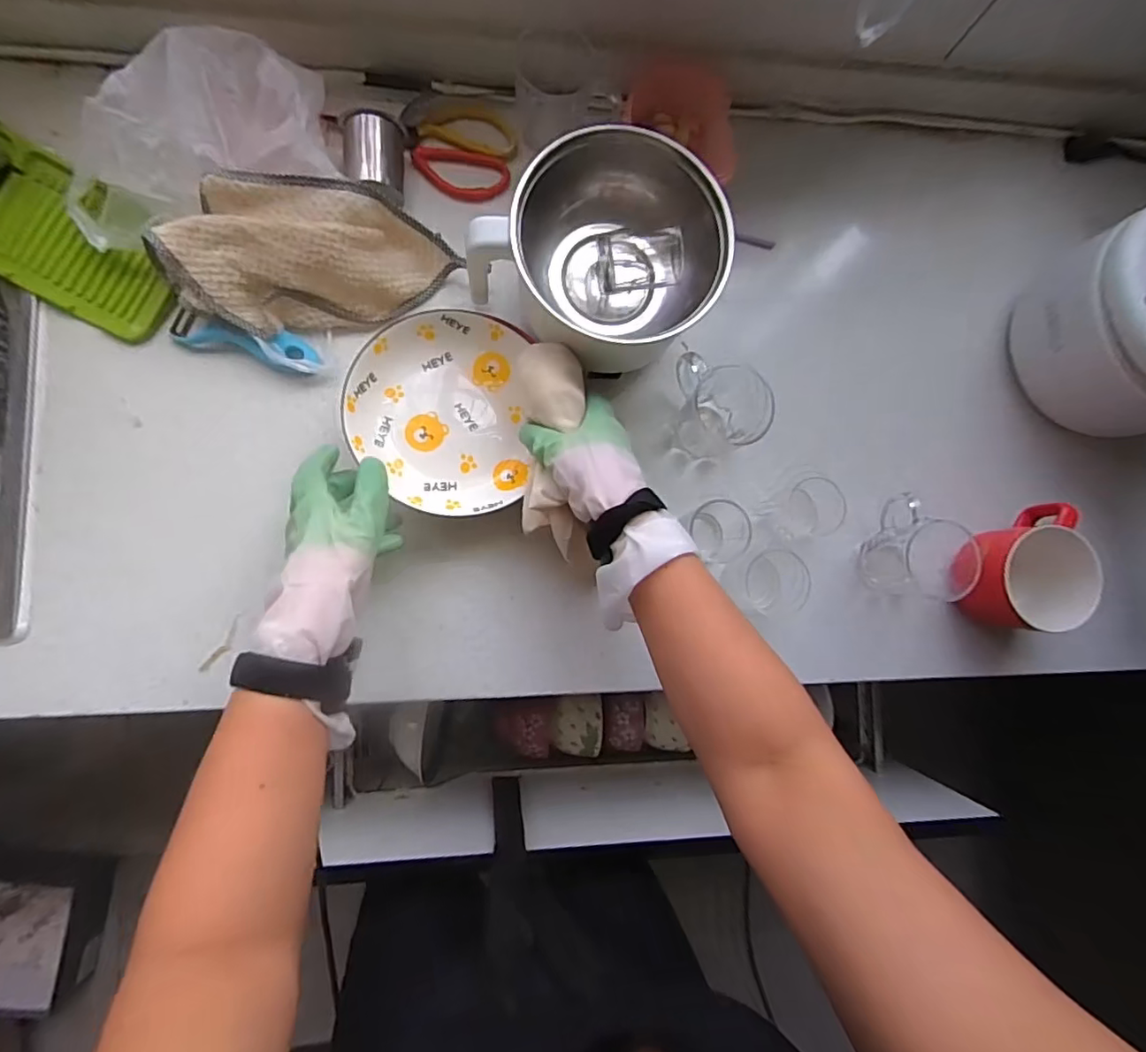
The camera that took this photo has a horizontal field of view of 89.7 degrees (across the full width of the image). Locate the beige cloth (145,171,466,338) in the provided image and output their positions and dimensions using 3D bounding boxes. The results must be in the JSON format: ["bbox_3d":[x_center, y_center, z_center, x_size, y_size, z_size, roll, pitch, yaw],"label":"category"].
[{"bbox_3d":[-0.220,-0.228,0.486,0.227,0.032,0.117,-12,121,-15],"label":"beige cloth"}]

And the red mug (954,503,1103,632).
[{"bbox_3d":[0.410,0.037,0.533,0.099,0.085,0.111,-1,86,-7],"label":"red mug"}]

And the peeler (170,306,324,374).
[{"bbox_3d":[-0.288,-0.164,0.506,0.128,0.020,0.034,16,84,-5],"label":"peeler"}]

